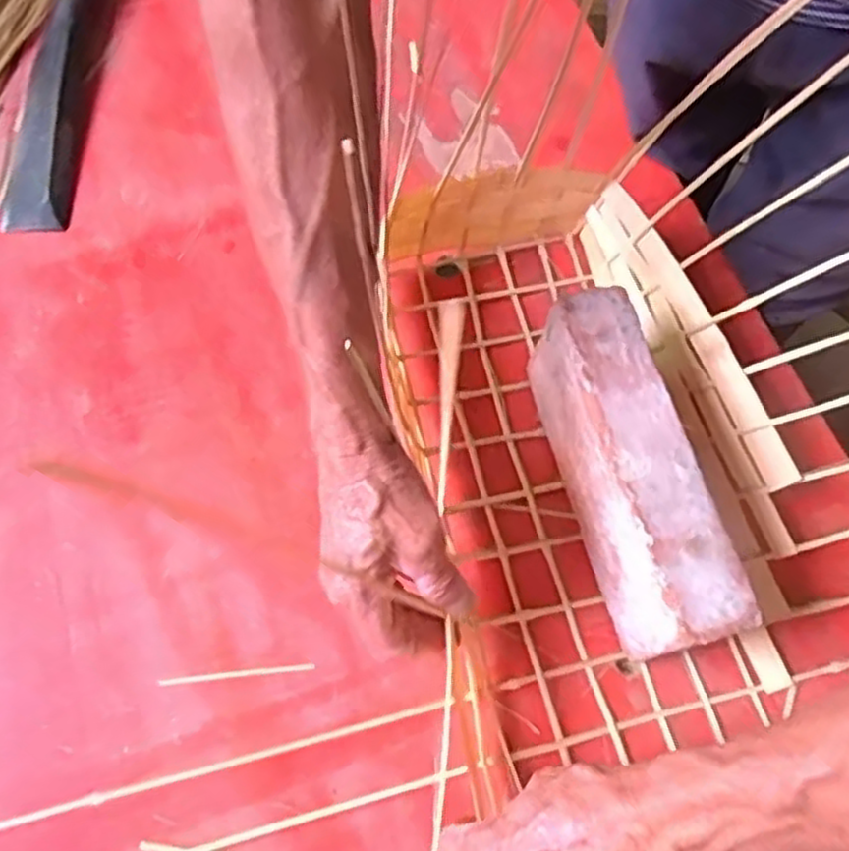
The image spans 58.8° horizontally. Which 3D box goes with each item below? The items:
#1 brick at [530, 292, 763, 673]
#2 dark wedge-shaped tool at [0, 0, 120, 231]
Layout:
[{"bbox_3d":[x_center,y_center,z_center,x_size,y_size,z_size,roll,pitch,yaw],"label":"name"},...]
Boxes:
[{"bbox_3d":[0.130,0.035,0.499,0.054,0.112,0.221,-12,68,-8],"label":"brick"},{"bbox_3d":[-0.315,-0.297,0.652,0.059,0.024,0.282,1,67,-2],"label":"dark wedge-shaped tool"}]

